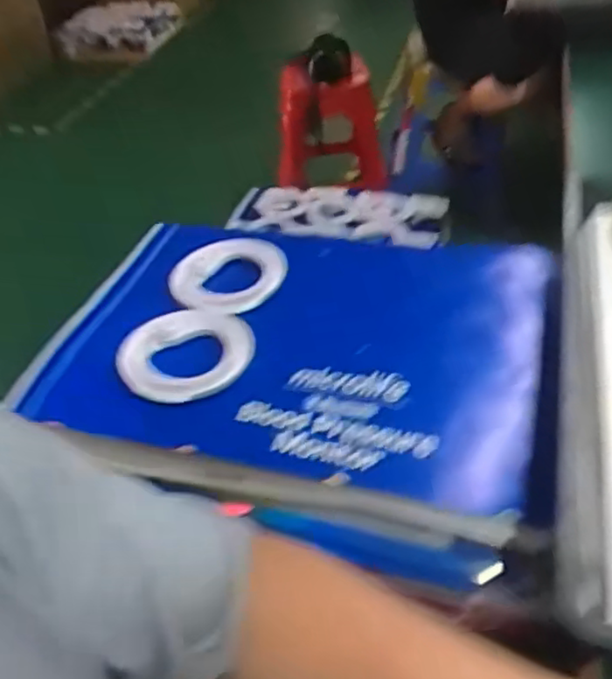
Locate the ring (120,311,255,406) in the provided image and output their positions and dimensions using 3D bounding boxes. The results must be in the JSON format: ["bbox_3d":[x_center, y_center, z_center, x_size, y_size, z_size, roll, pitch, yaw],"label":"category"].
[{"bbox_3d":[-0.122,0.005,0.708,0.123,0.041,0.141,2,42,9],"label":"ring"}]

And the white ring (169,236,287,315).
[{"bbox_3d":[-0.095,-0.084,0.817,0.138,0.022,0.138,-4,42,3],"label":"white ring"}]

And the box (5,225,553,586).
[{"bbox_3d":[0.004,0.008,0.768,0.508,0.120,0.396,10,44,18],"label":"box"}]

